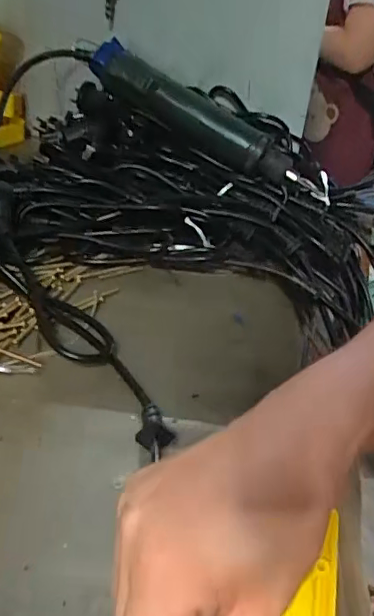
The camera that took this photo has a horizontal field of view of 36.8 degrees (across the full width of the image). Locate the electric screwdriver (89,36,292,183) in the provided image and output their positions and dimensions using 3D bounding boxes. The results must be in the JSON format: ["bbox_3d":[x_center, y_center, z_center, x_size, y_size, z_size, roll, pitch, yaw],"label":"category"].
[{"bbox_3d":[0.005,-0.194,0.561,0.220,0.049,0.047,31,40,0],"label":"electric screwdriver"}]

